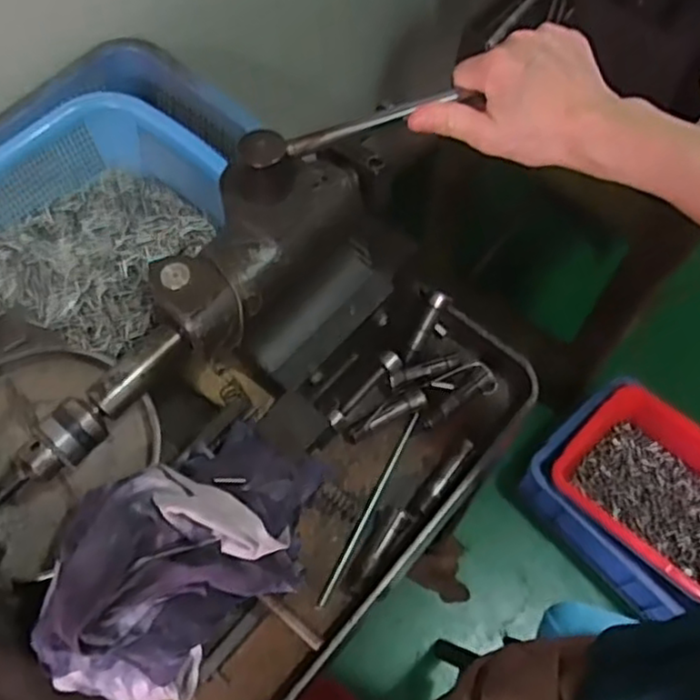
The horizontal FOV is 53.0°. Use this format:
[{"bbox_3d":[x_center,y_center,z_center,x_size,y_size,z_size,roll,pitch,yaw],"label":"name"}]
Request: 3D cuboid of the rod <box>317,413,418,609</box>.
[{"bbox_3d":[0.019,0.138,0.622,0.008,0.010,0.188,26,67,10],"label":"rod"}]

